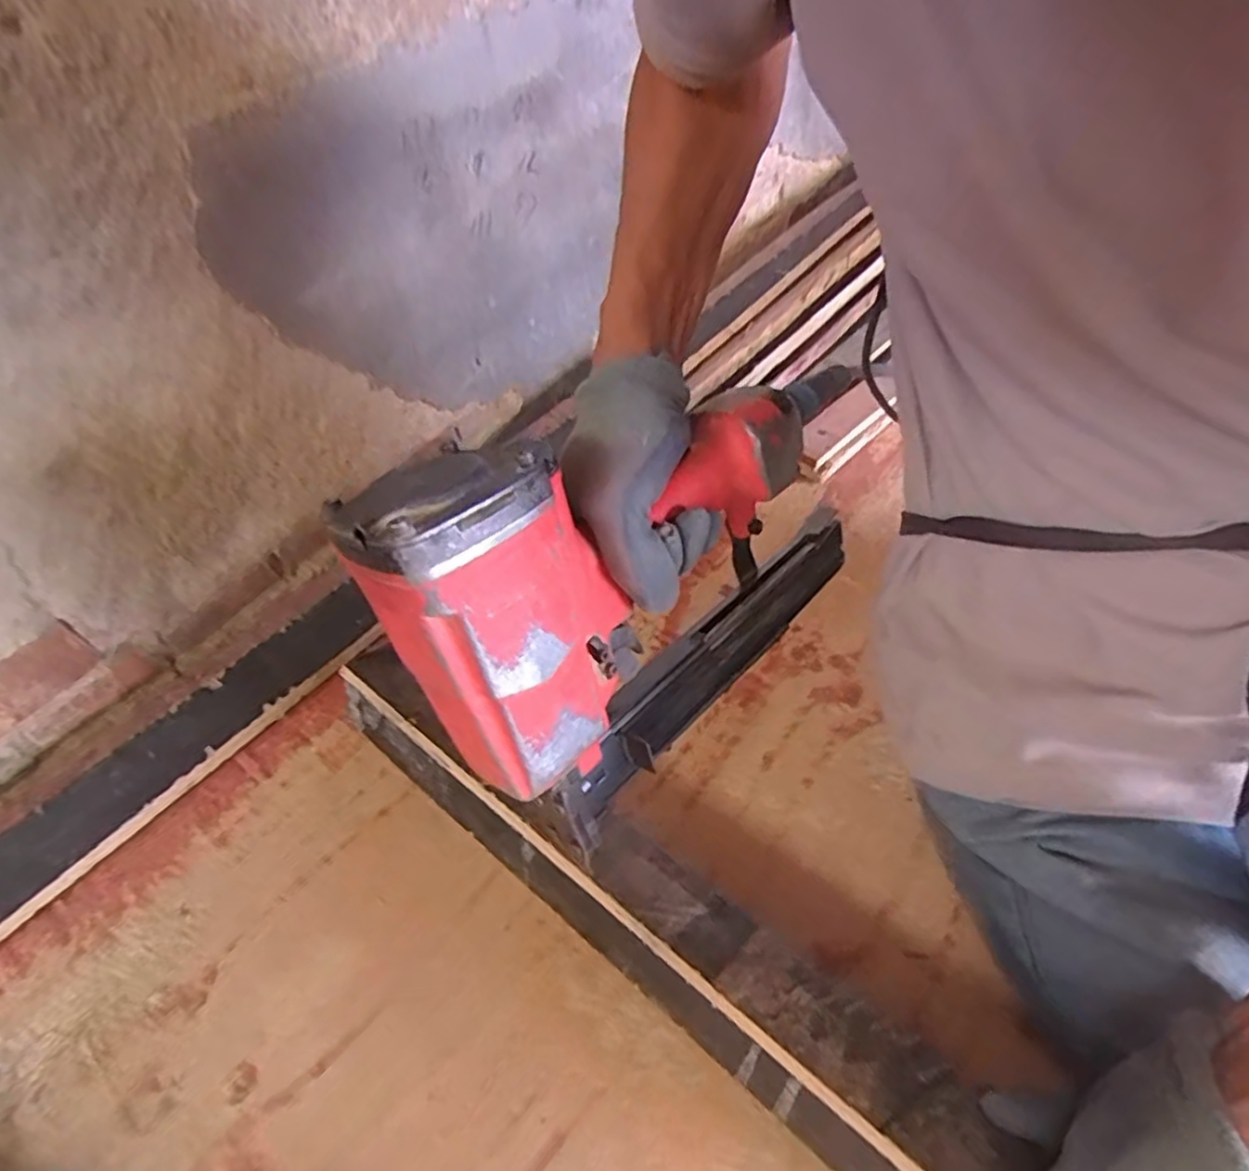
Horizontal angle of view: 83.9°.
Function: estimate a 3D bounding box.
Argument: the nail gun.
[{"bbox_3d":[0.010,-0.022,0.383,0.102,0.216,0.292,29,56,28],"label":"nail gun"}]

